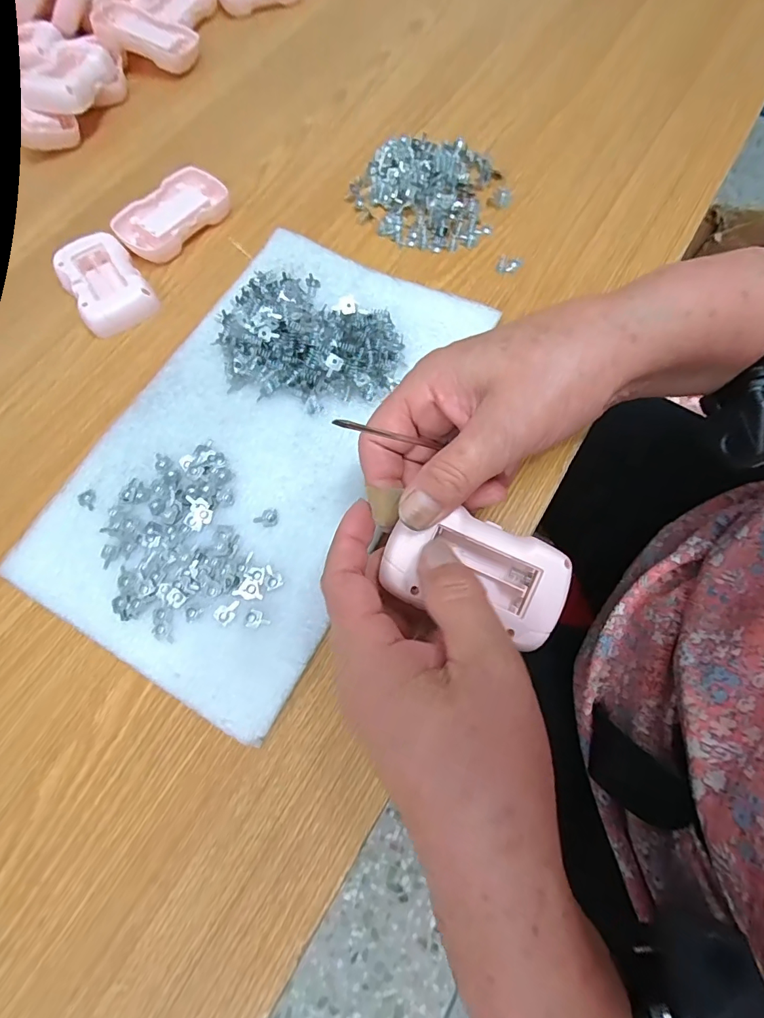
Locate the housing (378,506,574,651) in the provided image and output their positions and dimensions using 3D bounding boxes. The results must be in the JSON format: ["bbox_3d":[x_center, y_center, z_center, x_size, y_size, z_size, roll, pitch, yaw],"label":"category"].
[{"bbox_3d":[0.043,0.031,0.214,0.084,0.021,0.048,15,70,0],"label":"housing"}]

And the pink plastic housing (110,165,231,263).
[{"bbox_3d":[-0.167,-0.235,0.364,0.056,0.019,0.087,39,75,14],"label":"pink plastic housing"}]

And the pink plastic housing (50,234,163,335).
[{"bbox_3d":[-0.206,-0.167,0.338,0.052,0.020,0.081,-33,72,-11],"label":"pink plastic housing"}]

